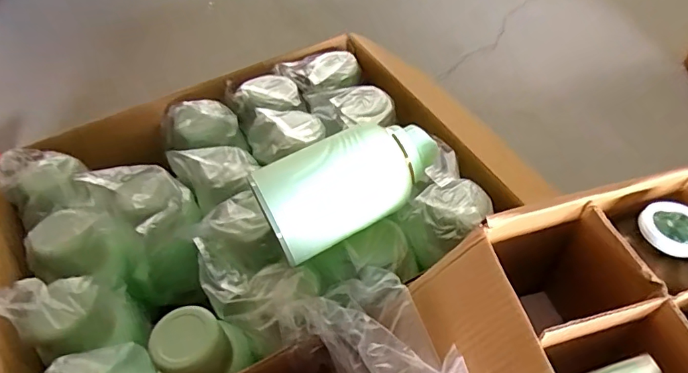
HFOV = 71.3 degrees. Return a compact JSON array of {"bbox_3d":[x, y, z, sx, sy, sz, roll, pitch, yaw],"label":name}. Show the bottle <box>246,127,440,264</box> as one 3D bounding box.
[{"bbox_3d":[0.014,0.003,0.624,0.240,0.109,0.105,-22,52,-12],"label":"bottle"}]

